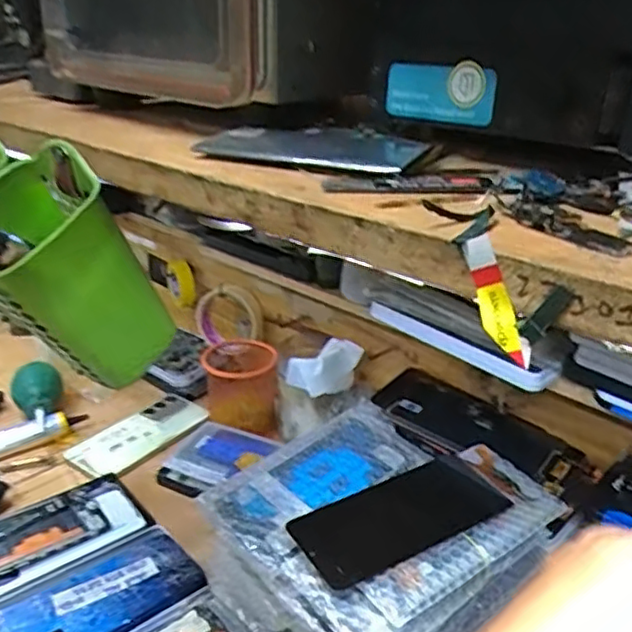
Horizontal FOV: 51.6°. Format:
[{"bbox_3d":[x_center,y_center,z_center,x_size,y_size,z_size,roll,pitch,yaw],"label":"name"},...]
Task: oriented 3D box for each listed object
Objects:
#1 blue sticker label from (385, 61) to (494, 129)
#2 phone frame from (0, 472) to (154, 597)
[{"bbox_3d":[0.059,-0.108,0.317,0.059,0.025,0.004,19,19,34],"label":"blue sticker label"},{"bbox_3d":[-0.253,0.202,0.599,0.191,0.010,0.092,-21,33,-39],"label":"phone frame"}]

